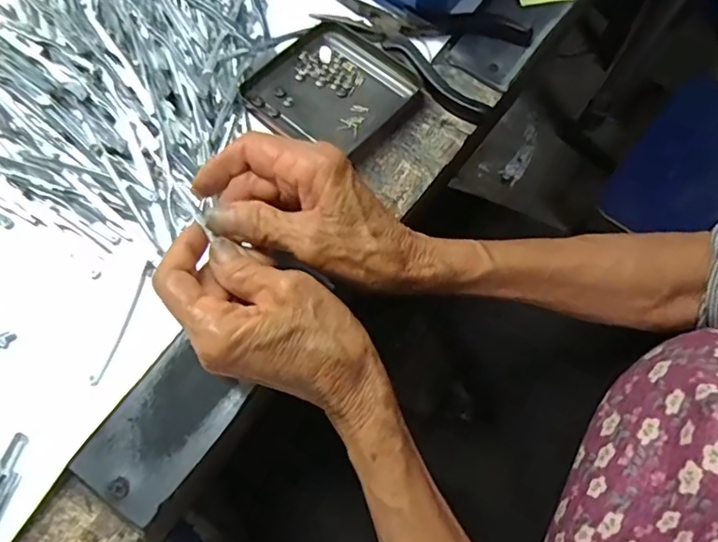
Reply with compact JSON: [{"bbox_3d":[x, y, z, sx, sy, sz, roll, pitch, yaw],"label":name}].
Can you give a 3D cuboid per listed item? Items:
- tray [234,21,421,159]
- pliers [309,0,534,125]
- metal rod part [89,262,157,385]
[{"bbox_3d":[-0.022,-0.129,0.394,0.096,0.009,0.096,40,72,14],"label":"tray"},{"bbox_3d":[0.043,-0.174,0.407,0.148,0.014,0.088,31,70,11],"label":"pliers"},{"bbox_3d":[-0.138,0.029,0.327,0.007,0.004,0.077,15,66,6],"label":"metal rod part"}]

